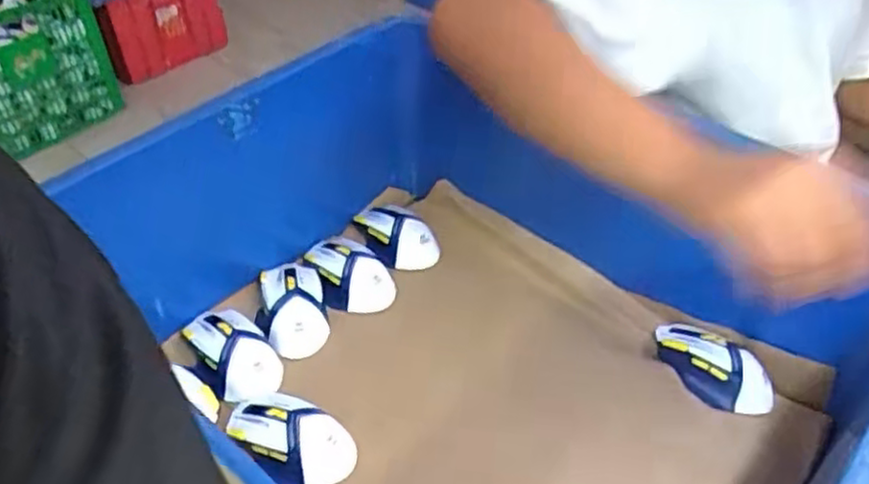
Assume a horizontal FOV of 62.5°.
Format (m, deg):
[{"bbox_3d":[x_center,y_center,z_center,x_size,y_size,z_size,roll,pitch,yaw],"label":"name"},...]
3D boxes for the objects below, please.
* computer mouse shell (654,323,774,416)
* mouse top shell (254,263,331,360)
[{"bbox_3d":[0.271,0.116,0.695,0.065,0.038,0.119,-28,48,-30],"label":"computer mouse shell"},{"bbox_3d":[-0.151,0.070,0.759,0.069,0.044,0.114,-9,41,-12],"label":"mouse top shell"}]

